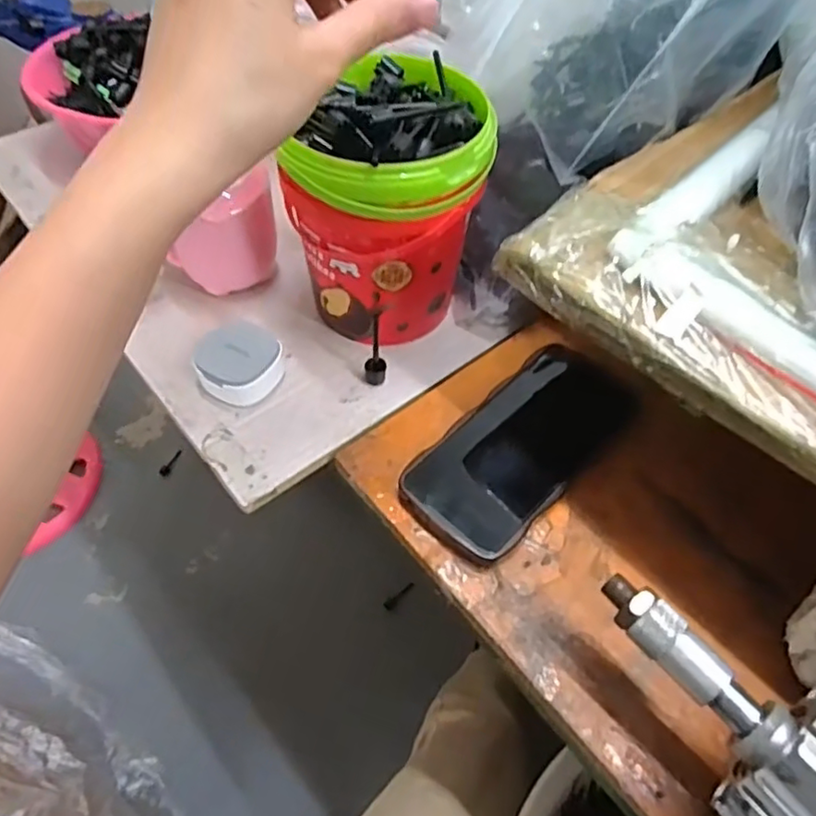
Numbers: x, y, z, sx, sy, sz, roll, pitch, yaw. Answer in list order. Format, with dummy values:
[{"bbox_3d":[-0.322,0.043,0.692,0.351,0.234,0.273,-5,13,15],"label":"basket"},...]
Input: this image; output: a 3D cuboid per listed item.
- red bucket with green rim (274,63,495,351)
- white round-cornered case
[{"bbox_3d":[-0.010,-0.134,0.432,0.124,0.156,0.131,11,55,6],"label":"red bucket with green rim"},{"bbox_3d":[-0.119,-0.032,0.431,0.057,0.027,0.049,23,57,14],"label":"white round-cornered case"}]

